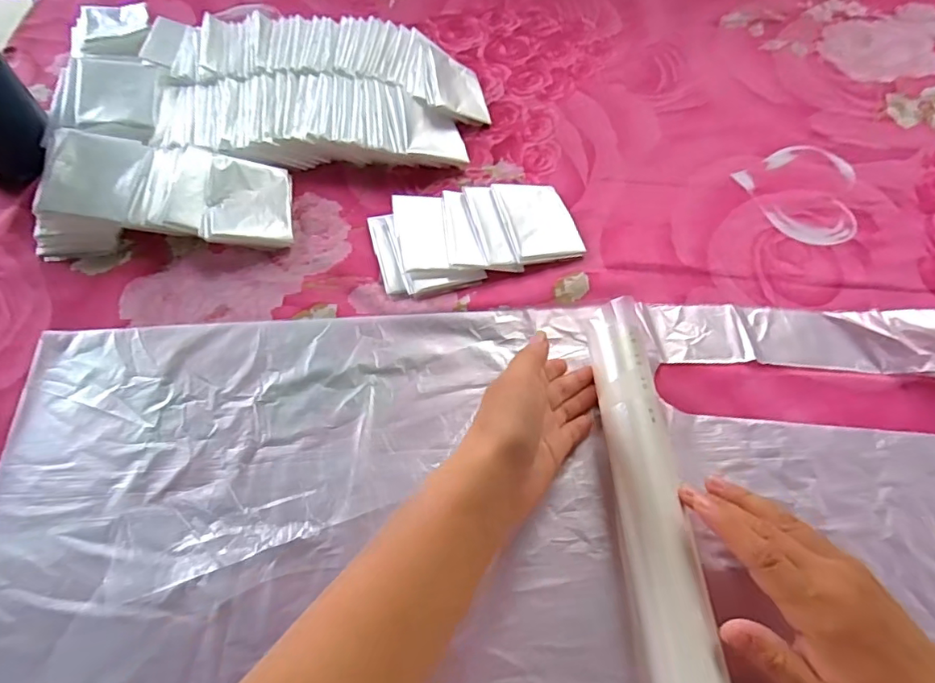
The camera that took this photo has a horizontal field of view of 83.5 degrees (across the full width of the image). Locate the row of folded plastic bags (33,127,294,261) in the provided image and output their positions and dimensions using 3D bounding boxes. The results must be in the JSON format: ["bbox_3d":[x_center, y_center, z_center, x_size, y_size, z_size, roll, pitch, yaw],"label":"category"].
[{"bbox_3d":[-0.255,-0.127,0.449,0.199,0.053,0.101,-1,61,-1],"label":"row of folded plastic bags"}]

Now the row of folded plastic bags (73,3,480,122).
[{"bbox_3d":[-0.193,-0.283,0.539,0.430,0.055,0.124,5,61,3],"label":"row of folded plastic bags"}]

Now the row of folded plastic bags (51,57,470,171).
[{"bbox_3d":[-0.186,-0.209,0.493,0.356,0.055,0.103,0,61,0],"label":"row of folded plastic bags"}]

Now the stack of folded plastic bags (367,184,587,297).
[{"bbox_3d":[0.007,-0.094,0.450,0.171,0.016,0.091,-14,62,-8],"label":"stack of folded plastic bags"}]

